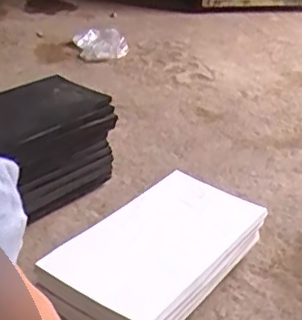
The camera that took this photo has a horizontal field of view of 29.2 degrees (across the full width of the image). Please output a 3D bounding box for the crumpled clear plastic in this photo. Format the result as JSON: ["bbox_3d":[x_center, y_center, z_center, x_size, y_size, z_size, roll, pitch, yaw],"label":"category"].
[{"bbox_3d":[-0.130,-0.303,1.517,0.124,0.034,0.186,-5,32,-19],"label":"crumpled clear plastic"}]

